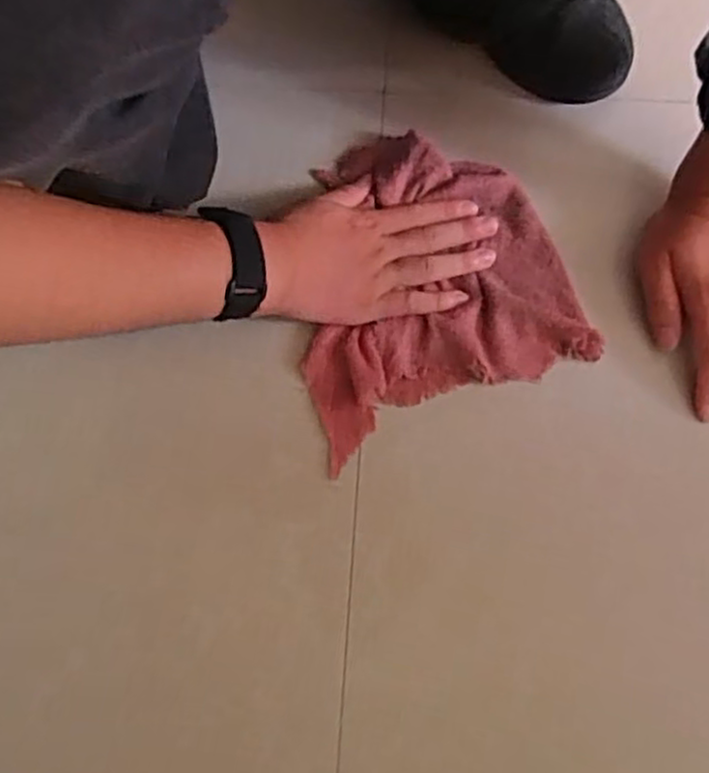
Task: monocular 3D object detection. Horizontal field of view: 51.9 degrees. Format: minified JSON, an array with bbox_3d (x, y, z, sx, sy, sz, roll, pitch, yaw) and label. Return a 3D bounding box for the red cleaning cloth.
[{"bbox_3d":[0.042,-0.084,0.544,0.210,0.028,0.223,-24,73,-5],"label":"red cleaning cloth"}]

